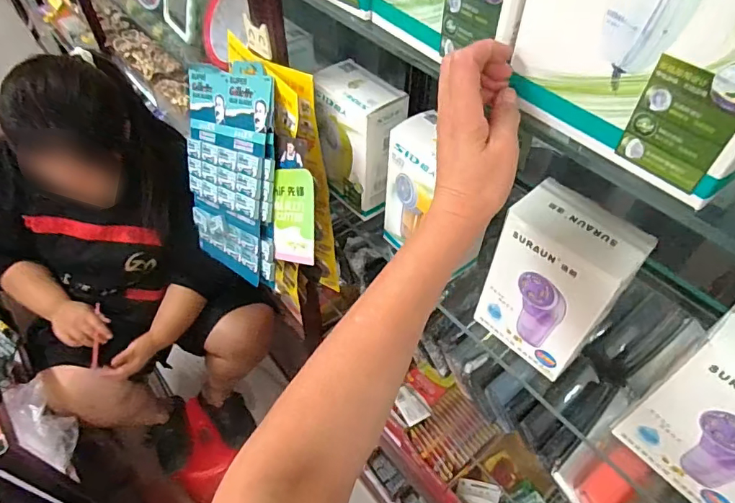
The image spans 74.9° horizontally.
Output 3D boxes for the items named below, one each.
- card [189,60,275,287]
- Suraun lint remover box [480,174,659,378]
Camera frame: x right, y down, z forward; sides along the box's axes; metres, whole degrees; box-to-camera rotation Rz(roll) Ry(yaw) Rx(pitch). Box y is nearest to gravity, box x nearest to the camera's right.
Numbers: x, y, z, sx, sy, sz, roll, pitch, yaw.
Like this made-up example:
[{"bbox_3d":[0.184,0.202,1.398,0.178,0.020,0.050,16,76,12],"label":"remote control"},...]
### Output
[{"bbox_3d":[-0.202,-0.114,0.688,0.191,0.287,0.017,18,20,39],"label":"card"},{"bbox_3d":[0.194,0.035,0.507,0.067,0.187,0.118,-37,59,-27],"label":"Suraun lint remover box"}]

